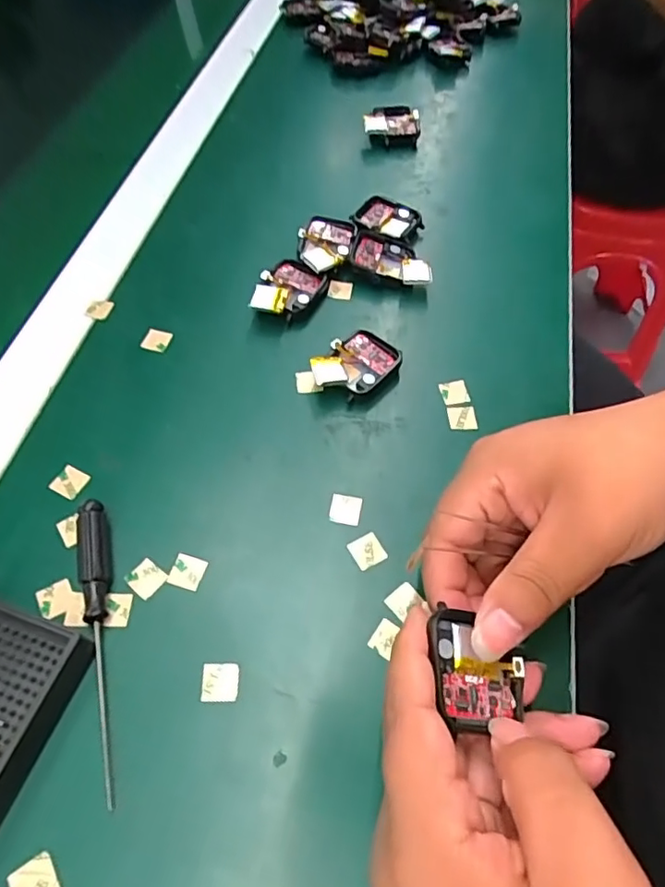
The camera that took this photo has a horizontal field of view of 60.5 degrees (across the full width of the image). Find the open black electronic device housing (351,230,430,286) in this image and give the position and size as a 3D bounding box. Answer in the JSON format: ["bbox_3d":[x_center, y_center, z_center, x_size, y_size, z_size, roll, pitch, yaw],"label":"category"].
[{"bbox_3d":[0.040,-0.124,0.389,0.055,0.017,0.041,11,58,7],"label":"open black electronic device housing"}]

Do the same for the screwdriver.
[{"bbox_3d":[-0.102,0.084,0.254,0.013,0.013,0.129,-15,58,-9],"label":"screwdriver"}]

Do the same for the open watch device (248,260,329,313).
[{"bbox_3d":[-0.030,-0.097,0.369,0.037,0.020,0.049,23,60,14],"label":"open watch device"}]

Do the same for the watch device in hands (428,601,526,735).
[{"bbox_3d":[0.055,0.083,0.215,0.035,0.014,0.040,3,57,2],"label":"watch device in hands"}]

